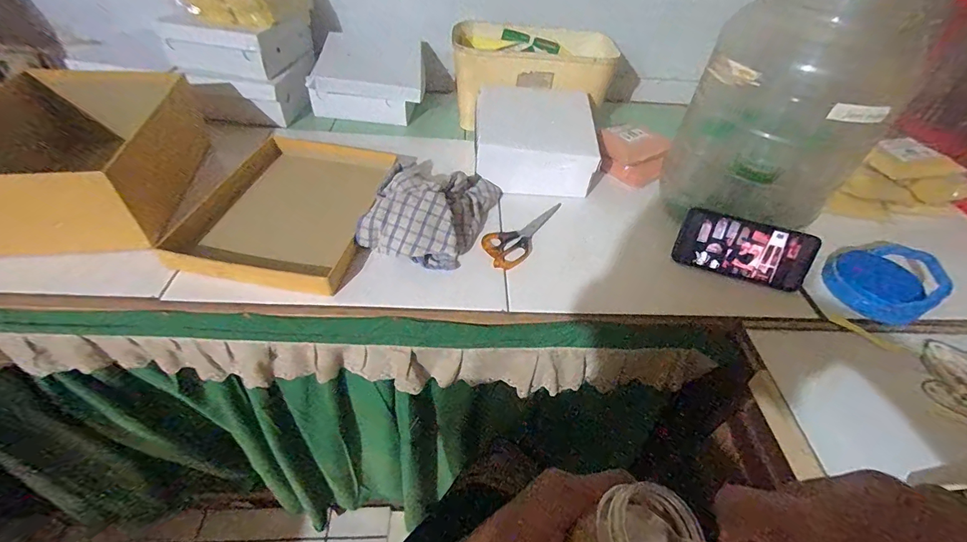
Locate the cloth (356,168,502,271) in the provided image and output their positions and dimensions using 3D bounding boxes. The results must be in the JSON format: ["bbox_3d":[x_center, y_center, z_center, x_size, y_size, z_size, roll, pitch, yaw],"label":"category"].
[{"bbox_3d":[-0.071,-0.096,0.574,0.142,0.076,0.203,18,47,11],"label":"cloth"}]

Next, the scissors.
[{"bbox_3d":[0.062,-0.060,0.598,0.061,0.009,0.168,32,51,23],"label":"scissors"}]

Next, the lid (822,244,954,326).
[{"bbox_3d":[0.521,0.012,0.537,0.088,0.057,0.111,-21,52,-24],"label":"lid"}]

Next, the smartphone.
[{"bbox_3d":[0.348,-0.028,0.551,0.161,0.078,0.007,17,19,11],"label":"smartphone"}]

